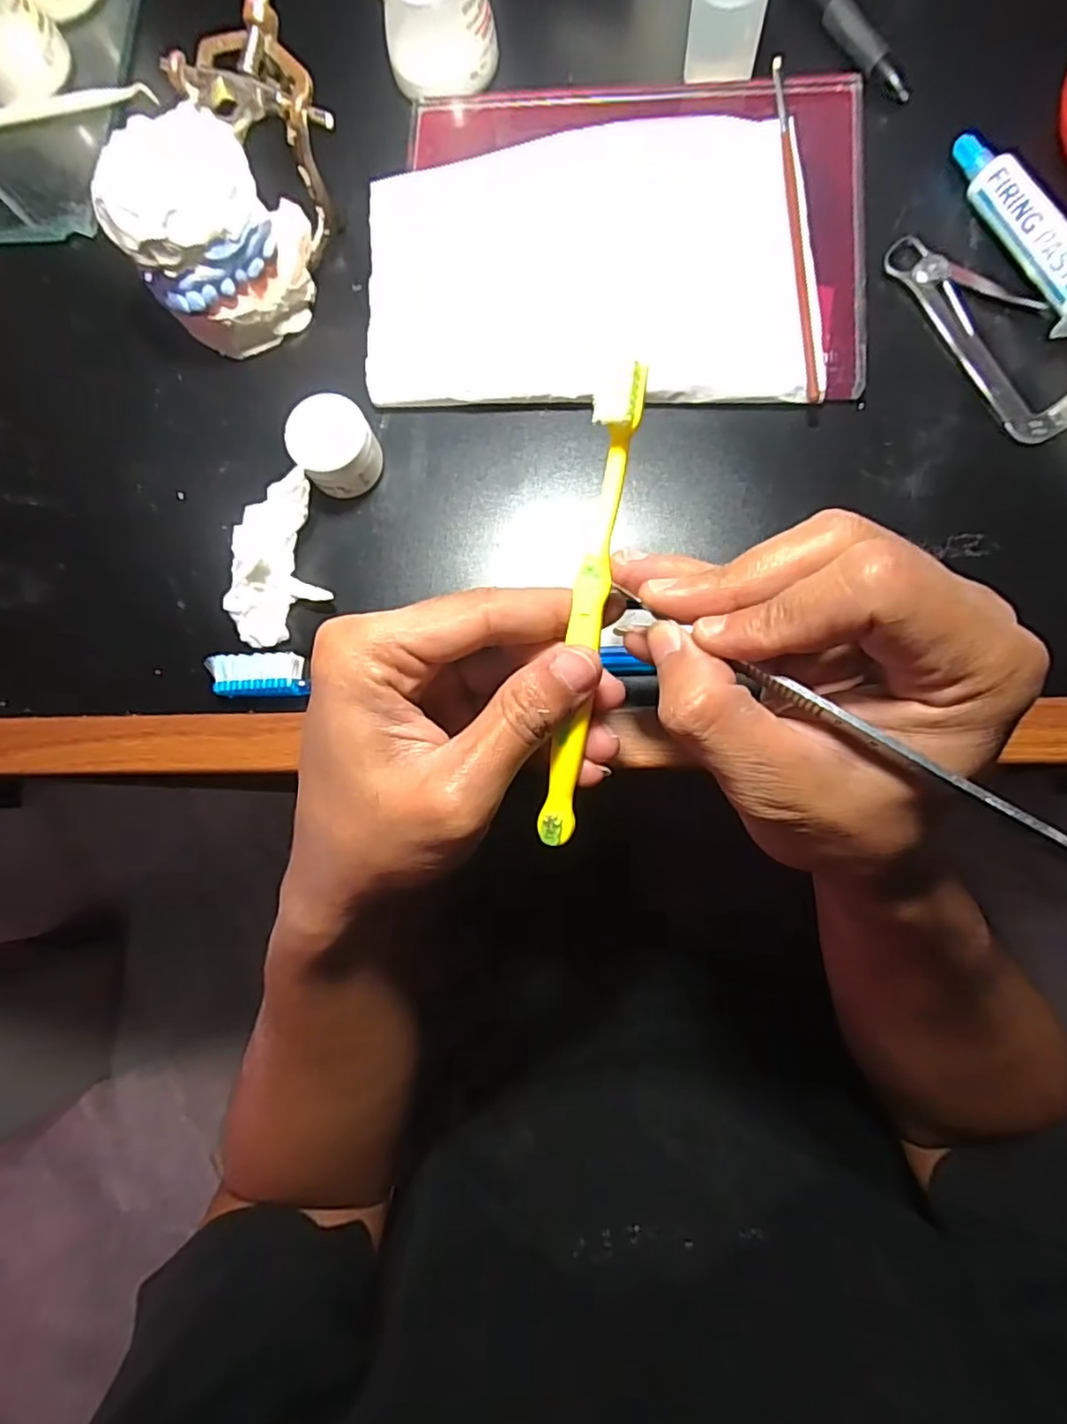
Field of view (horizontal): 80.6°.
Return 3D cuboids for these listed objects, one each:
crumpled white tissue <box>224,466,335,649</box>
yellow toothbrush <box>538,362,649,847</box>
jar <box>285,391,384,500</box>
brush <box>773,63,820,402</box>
[{"bbox_3d":[-0.102,-0.061,0.258,0.034,0.021,0.072,16,100,7],"label":"crumpled white tissue"},{"bbox_3d":[0.016,-0.027,0.197,0.013,0.010,0.145,10,104,7],"label":"yellow toothbrush"},{"bbox_3d":[-0.082,-0.110,0.262,0.031,0.026,0.032,-1,83,5],"label":"jar"},{"bbox_3d":[0.109,-0.201,0.262,0.005,0.009,0.156,-3,83,5],"label":"brush"}]

